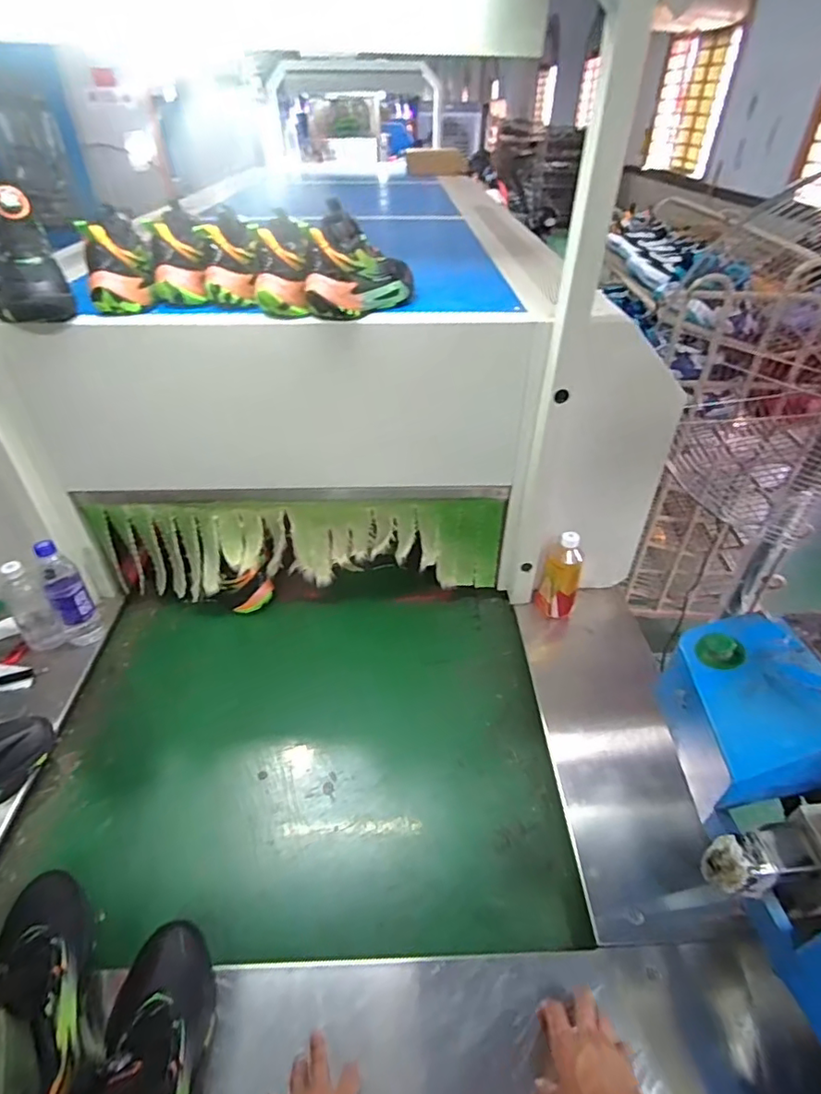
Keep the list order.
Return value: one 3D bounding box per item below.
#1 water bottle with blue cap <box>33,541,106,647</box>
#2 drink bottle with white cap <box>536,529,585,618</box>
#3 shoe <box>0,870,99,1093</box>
[{"bbox_3d":[-0.590,0.090,0.947,0.061,0.231,0.049,-30,48,-32],"label":"water bottle with blue cap"},{"bbox_3d":[0.285,0.051,1.041,0.057,0.156,0.072,-28,47,-31],"label":"drink bottle with white cap"},{"bbox_3d":[-0.382,0.458,0.555,0.087,0.165,0.259,-21,44,-24],"label":"shoe"}]

